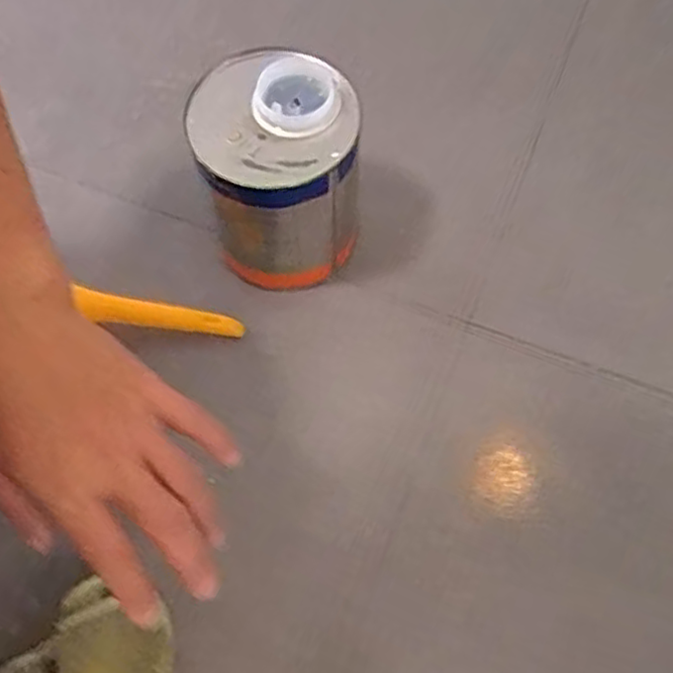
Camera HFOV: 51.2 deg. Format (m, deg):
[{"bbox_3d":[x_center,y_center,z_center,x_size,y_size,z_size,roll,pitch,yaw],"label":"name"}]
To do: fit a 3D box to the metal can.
[{"bbox_3d":[-0.036,-0.093,0.455,0.091,0.146,0.088,0,64,0],"label":"metal can"}]

